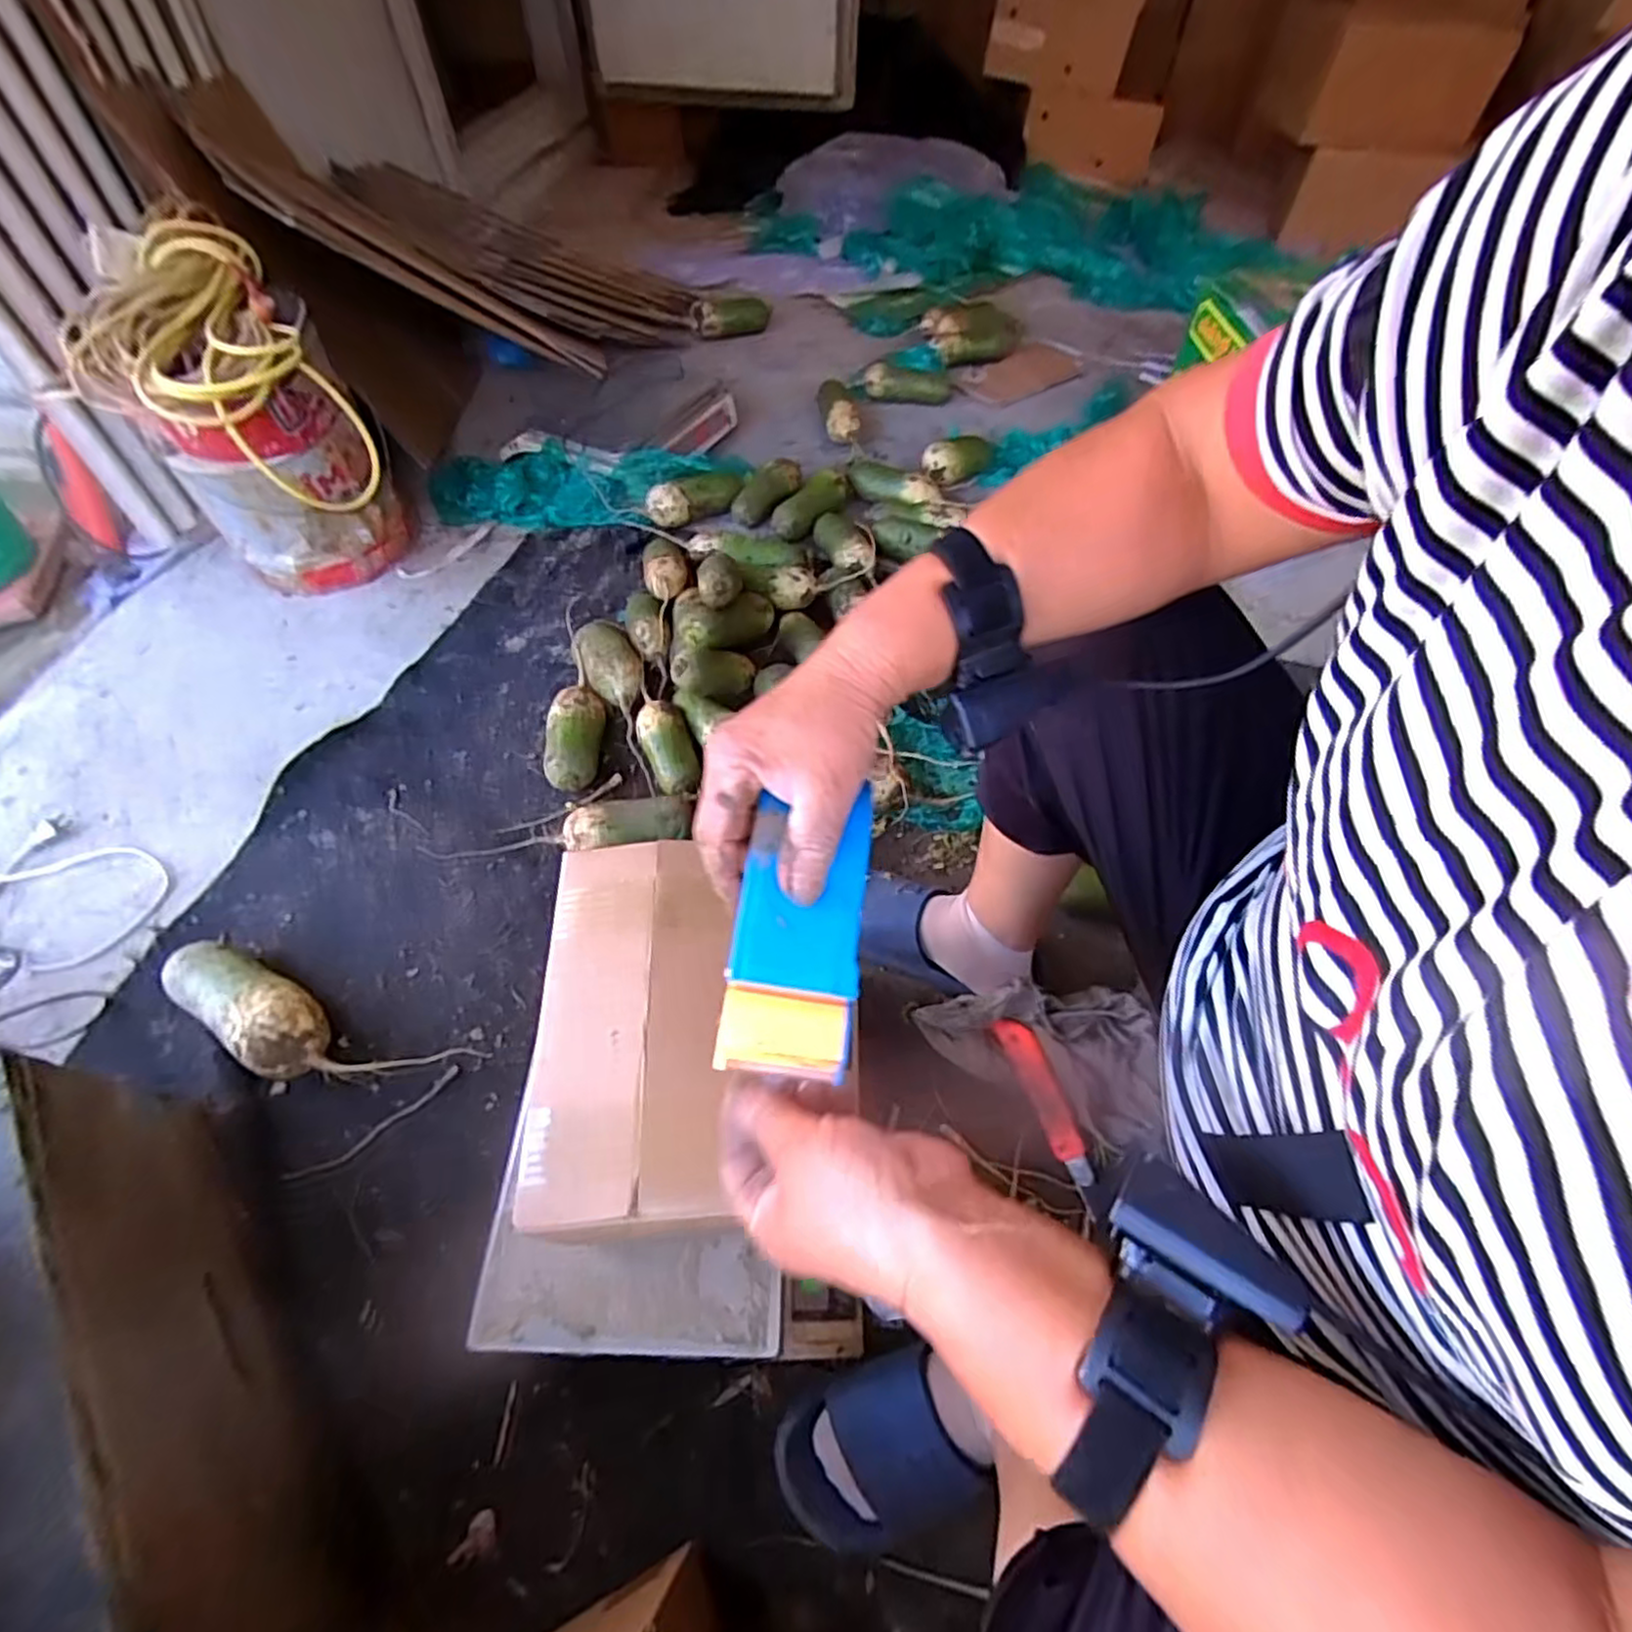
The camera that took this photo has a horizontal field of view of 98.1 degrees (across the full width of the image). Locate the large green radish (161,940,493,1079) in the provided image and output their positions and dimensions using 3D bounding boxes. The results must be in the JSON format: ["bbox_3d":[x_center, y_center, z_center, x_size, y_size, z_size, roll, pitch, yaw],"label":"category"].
[{"bbox_3d":[-0.535,0.222,0.735,0.340,0.074,0.098,18,58,12],"label":"large green radish"}]

